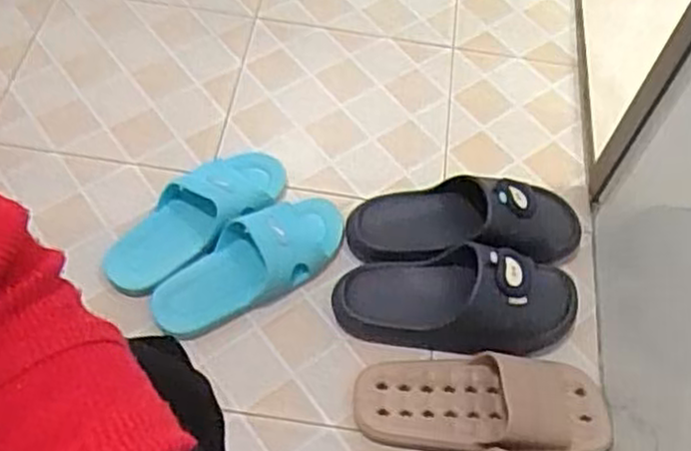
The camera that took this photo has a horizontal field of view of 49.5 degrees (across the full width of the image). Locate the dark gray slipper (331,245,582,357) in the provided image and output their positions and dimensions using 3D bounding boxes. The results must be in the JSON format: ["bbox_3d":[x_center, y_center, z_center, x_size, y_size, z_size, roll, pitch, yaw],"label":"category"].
[{"bbox_3d":[0.125,0.078,0.841,0.268,0.078,0.119,10,57,1],"label":"dark gray slipper"}]

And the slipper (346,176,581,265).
[{"bbox_3d":[0.147,-0.003,0.900,0.283,0.088,0.113,0,57,-5],"label":"slipper"}]

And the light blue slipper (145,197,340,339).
[{"bbox_3d":[-0.113,0.043,0.888,0.247,0.064,0.102,-31,58,-8],"label":"light blue slipper"}]

